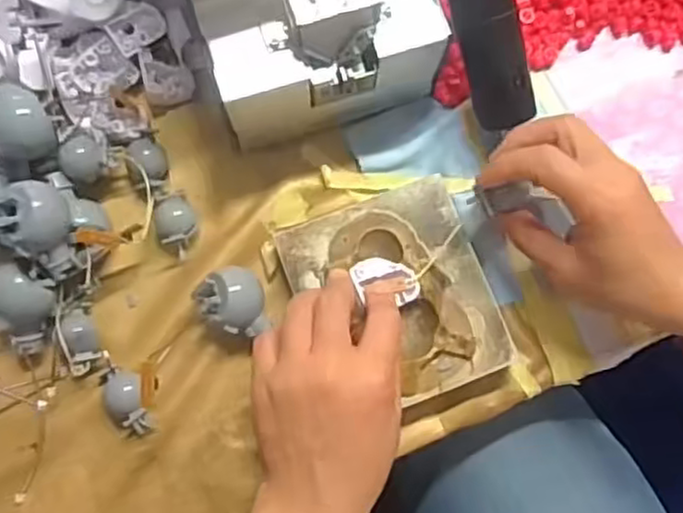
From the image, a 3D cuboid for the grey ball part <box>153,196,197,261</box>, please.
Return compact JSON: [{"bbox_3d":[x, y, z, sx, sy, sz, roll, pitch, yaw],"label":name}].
[{"bbox_3d":[-0.094,-0.018,0.407,0.023,0.019,0.037,-16,79,-4],"label":"grey ball part"}]

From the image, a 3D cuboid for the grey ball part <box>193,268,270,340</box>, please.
[{"bbox_3d":[-0.060,0.027,0.393,0.035,0.028,0.038,0,79,-1],"label":"grey ball part"}]

